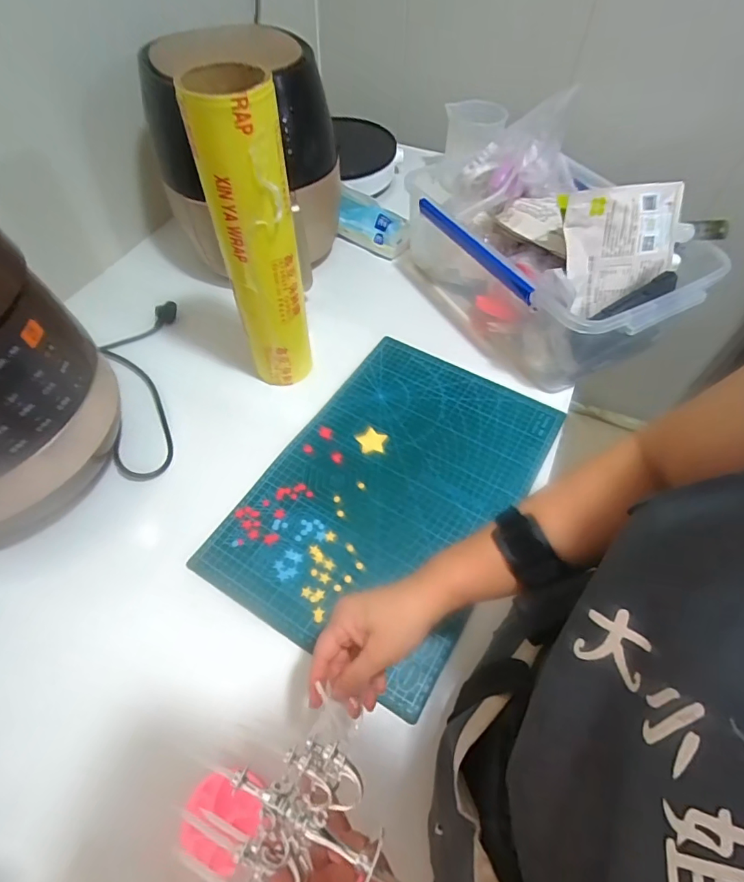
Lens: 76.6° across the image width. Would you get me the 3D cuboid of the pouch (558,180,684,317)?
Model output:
[{"bbox_3d":[0.333,-0.260,0.620,0.154,0.151,0.019,-15,25,1],"label":"pouch"}]

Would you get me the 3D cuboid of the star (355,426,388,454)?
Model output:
[{"bbox_3d":[0.000,-0.002,0.650,0.040,0.004,0.039,-3,54,-2],"label":"star"}]

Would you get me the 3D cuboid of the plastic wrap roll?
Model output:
[{"bbox_3d":[-0.135,-0.223,0.584,0.089,0.369,0.090,-12,55,-9],"label":"plastic wrap roll"}]

